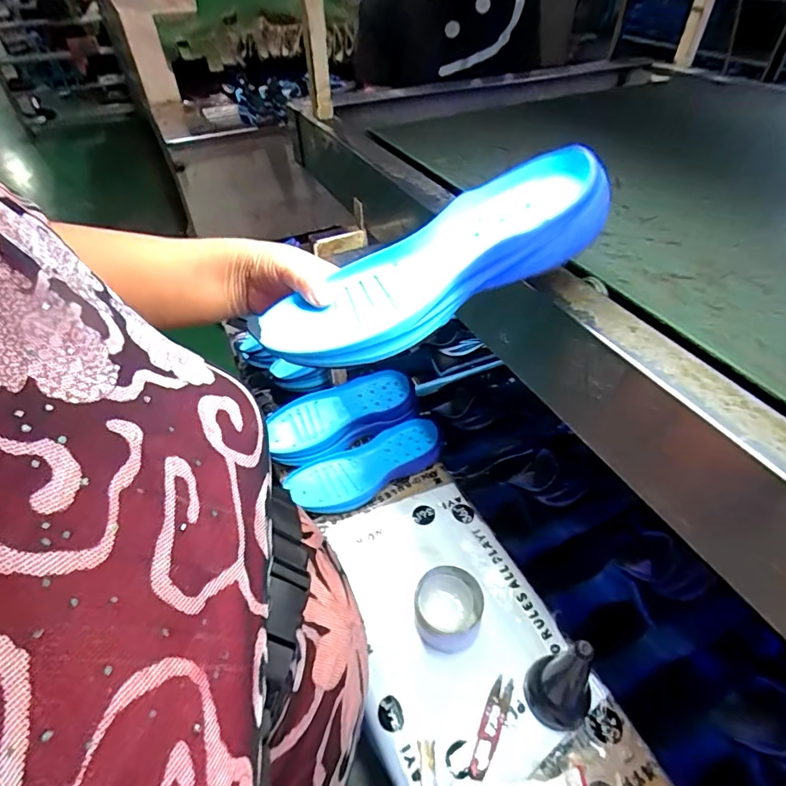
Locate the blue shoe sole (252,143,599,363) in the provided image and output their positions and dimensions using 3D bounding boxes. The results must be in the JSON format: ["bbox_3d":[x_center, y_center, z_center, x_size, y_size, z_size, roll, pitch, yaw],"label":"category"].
[{"bbox_3d":[0.023,-0.088,0.347,0.268,0.042,0.095,-26,43,11],"label":"blue shoe sole"}]

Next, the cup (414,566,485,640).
[{"bbox_3d":[0.069,0.262,0.584,0.081,0.051,0.072,3,46,3],"label":"cup"}]

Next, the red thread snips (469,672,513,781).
[{"bbox_3d":[0.107,0.360,0.513,0.023,0.009,0.101,20,49,19],"label":"red thread snips"}]

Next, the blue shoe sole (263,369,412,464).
[{"bbox_3d":[-0.084,0.036,0.805,0.246,0.027,0.114,-17,60,-6],"label":"blue shoe sole"}]

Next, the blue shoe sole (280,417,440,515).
[{"bbox_3d":[-0.036,0.114,0.752,0.254,0.032,0.095,-19,49,-17],"label":"blue shoe sole"}]

